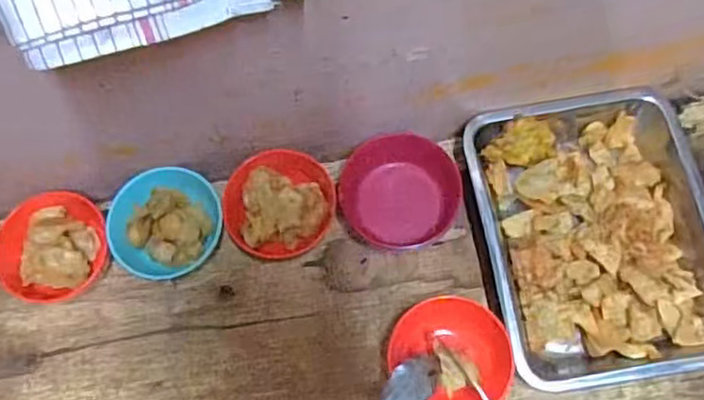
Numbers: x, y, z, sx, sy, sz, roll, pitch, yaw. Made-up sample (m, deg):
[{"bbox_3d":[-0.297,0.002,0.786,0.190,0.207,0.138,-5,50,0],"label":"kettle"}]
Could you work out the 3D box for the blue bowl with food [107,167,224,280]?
[{"bbox_3d":[-0.184,0.029,0.657,0.103,0.057,0.105,-1,70,2],"label":"blue bowl with food"}]

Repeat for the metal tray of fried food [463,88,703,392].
[{"bbox_3d":[0.240,0.035,0.640,0.217,0.054,0.274,-9,70,-1],"label":"metal tray of fried food"}]

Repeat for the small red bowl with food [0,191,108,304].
[{"bbox_3d":[-0.300,0.046,0.649,0.095,0.067,0.108,42,77,15],"label":"small red bowl with food"}]

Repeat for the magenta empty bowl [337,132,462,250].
[{"bbox_3d":[0.048,-0.008,0.666,0.117,0.049,0.106,-5,70,1],"label":"magenta empty bowl"}]

